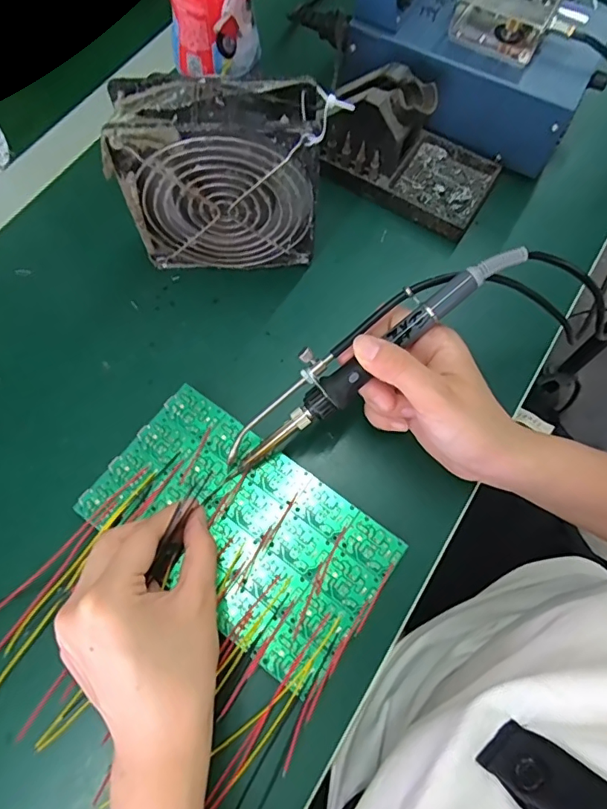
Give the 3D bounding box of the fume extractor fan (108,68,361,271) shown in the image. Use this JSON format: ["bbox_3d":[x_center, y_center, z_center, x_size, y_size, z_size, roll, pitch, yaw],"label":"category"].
[{"bbox_3d":[-0.047,-0.143,0.332,0.131,0.120,0.046,-5,70,-3],"label":"fume extractor fan"}]

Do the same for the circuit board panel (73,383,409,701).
[{"bbox_3d":[-0.038,0.072,0.303,0.171,0.005,0.100,35,73,12],"label":"circuit board panel"}]

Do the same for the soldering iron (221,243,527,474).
[{"bbox_3d":[0.036,-0.029,0.295,0.196,0.035,0.032,-38,73,8],"label":"soldering iron"}]

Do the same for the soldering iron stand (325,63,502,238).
[{"bbox_3d":[0.084,-0.199,0.382,0.131,0.065,0.079,29,72,10],"label":"soldering iron stand"}]

